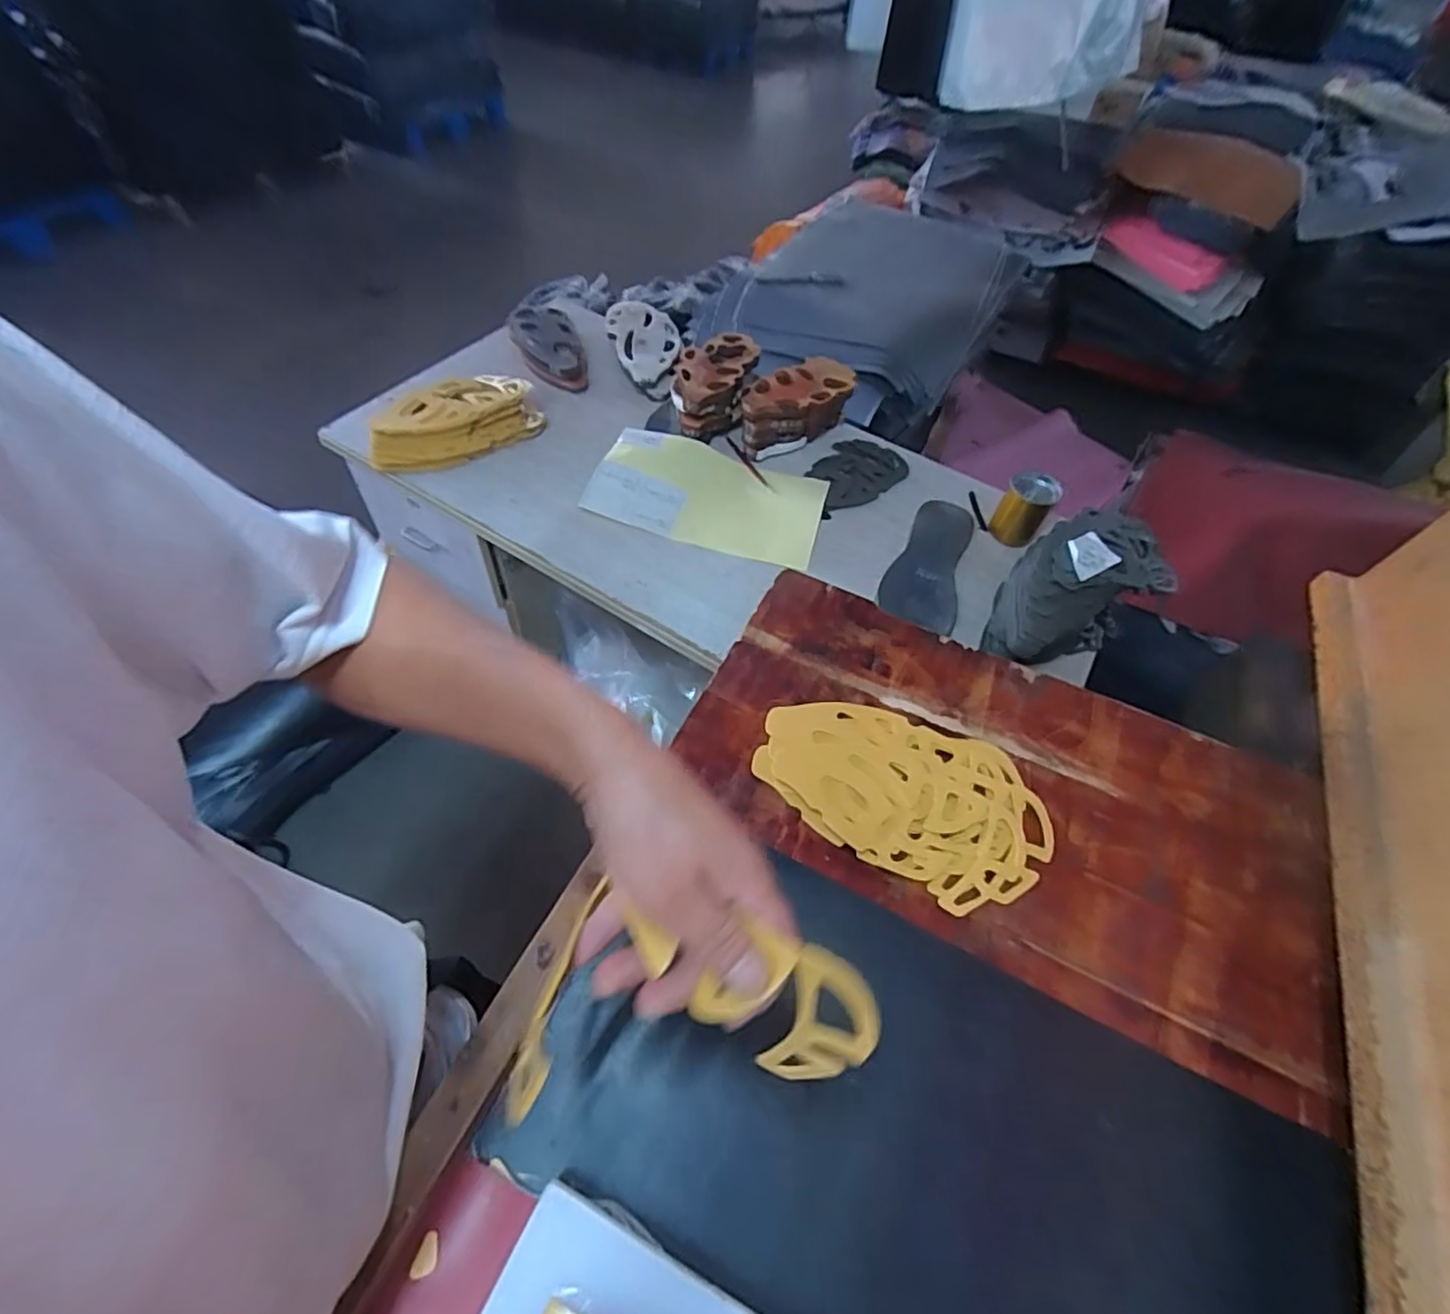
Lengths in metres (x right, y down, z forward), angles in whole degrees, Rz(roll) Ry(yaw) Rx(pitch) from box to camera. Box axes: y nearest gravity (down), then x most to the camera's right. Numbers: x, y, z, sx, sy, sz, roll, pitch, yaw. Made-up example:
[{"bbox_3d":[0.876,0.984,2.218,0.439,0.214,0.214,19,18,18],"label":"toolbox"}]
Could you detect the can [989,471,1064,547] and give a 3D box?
[{"bbox_3d":[0.440,-0.222,0.949,0.071,0.087,0.058,24,56,12],"label":"can"}]

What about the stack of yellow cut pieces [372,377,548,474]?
[{"bbox_3d":[-0.416,-0.364,0.997,0.262,0.082,0.131,-27,61,-22],"label":"stack of yellow cut pieces"}]

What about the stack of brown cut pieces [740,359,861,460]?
[{"bbox_3d":[0.113,-0.394,1.056,0.190,0.110,0.107,-38,66,-27],"label":"stack of brown cut pieces"}]

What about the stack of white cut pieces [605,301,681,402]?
[{"bbox_3d":[-0.141,-0.543,1.154,0.125,0.045,0.268,-6,55,-9],"label":"stack of white cut pieces"}]

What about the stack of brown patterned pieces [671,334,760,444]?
[{"bbox_3d":[-0.022,-0.440,1.062,0.128,0.087,0.169,13,54,4],"label":"stack of brown patterned pieces"}]

